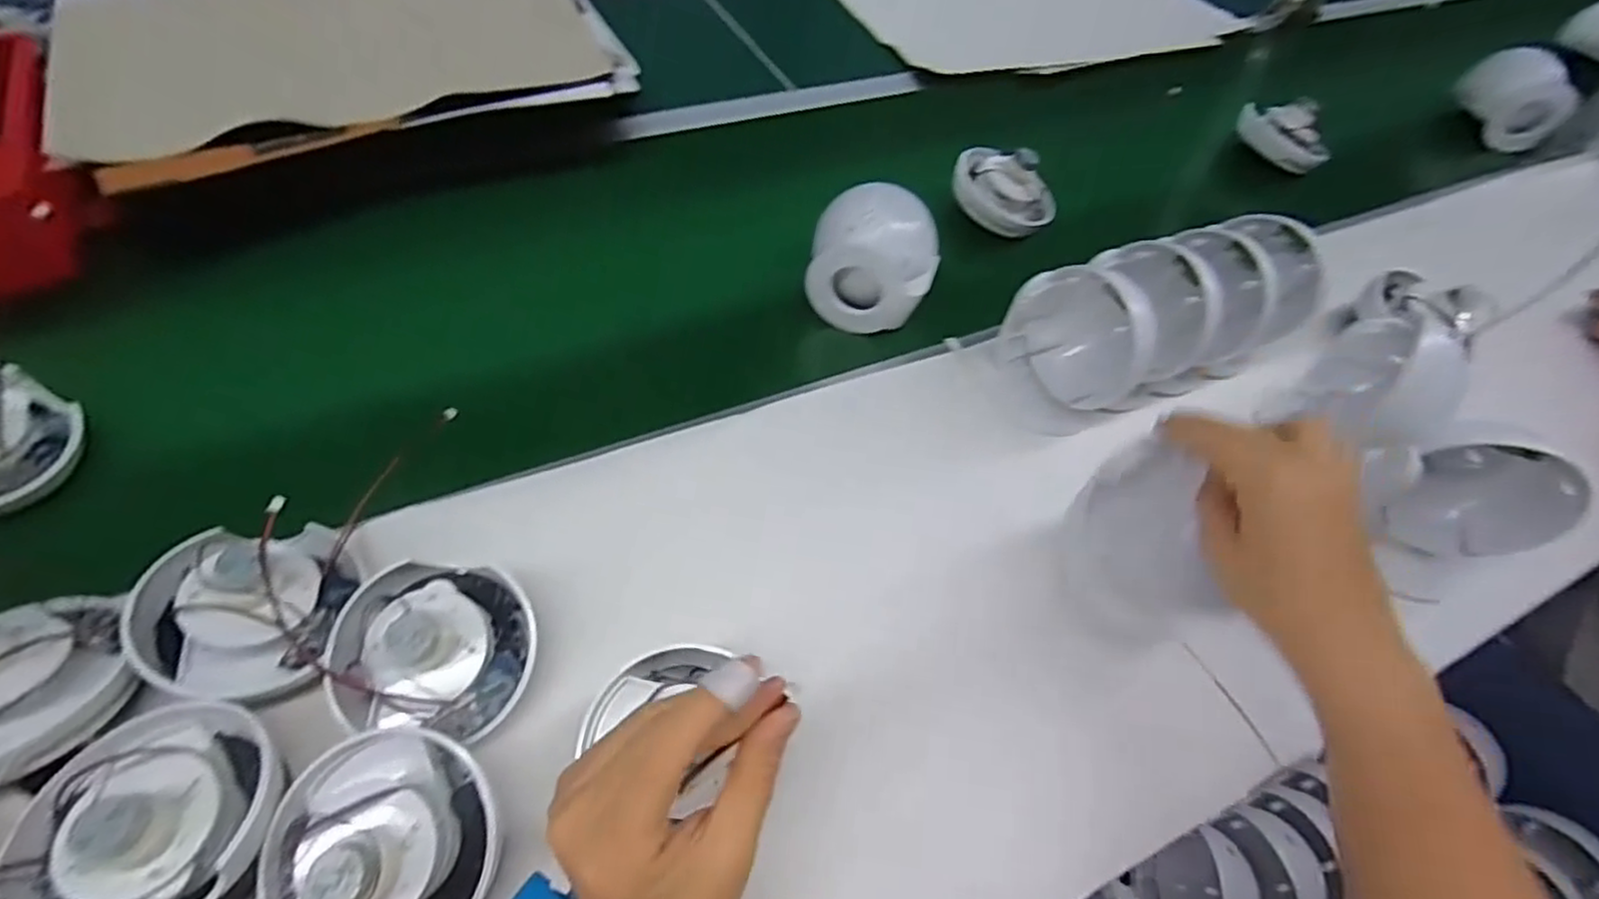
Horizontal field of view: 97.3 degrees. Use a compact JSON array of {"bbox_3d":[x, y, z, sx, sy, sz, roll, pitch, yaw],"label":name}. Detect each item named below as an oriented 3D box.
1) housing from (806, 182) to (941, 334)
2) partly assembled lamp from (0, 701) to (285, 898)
[{"bbox_3d":[0.065,-0.169,0.627,0.112,0.080,0.102,12,53,3],"label":"housing"},{"bbox_3d":[-0.309,0.167,0.325,0.104,0.047,0.102,7,53,-1],"label":"partly assembled lamp"}]

